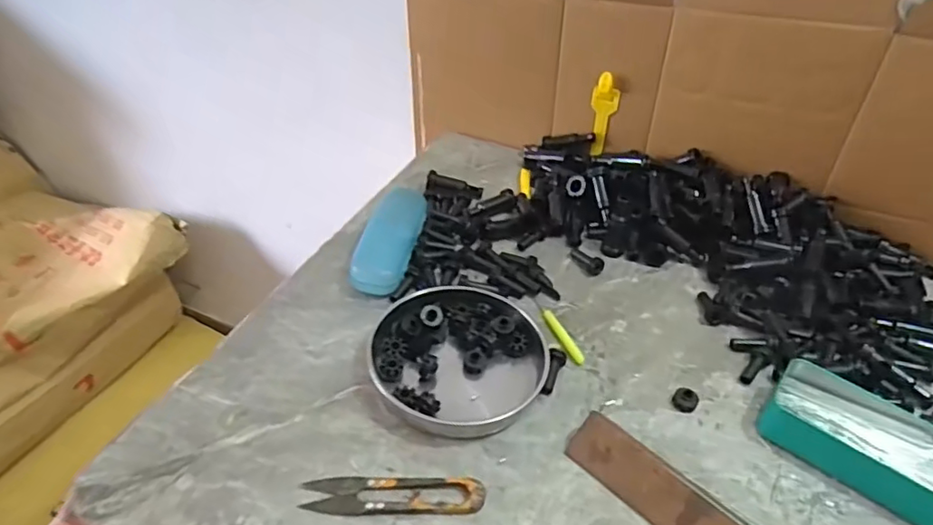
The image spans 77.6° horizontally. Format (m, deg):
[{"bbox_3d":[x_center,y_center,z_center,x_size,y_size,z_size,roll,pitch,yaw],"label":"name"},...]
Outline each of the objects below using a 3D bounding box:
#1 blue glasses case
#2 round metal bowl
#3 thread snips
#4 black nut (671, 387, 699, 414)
[{"bbox_3d":[-0.074,-0.026,0.574,0.050,0.029,0.155,9,40,4],"label":"blue glasses case"},{"bbox_3d":[-0.008,0.074,0.465,0.138,0.023,0.131,3,40,-3],"label":"round metal bowl"},{"bbox_3d":[-0.046,0.152,0.379,0.115,0.010,0.026,2,40,-5],"label":"thread snips"},{"bbox_3d":[0.174,0.110,0.461,0.019,0.015,0.017,25,44,22],"label":"black nut"}]

